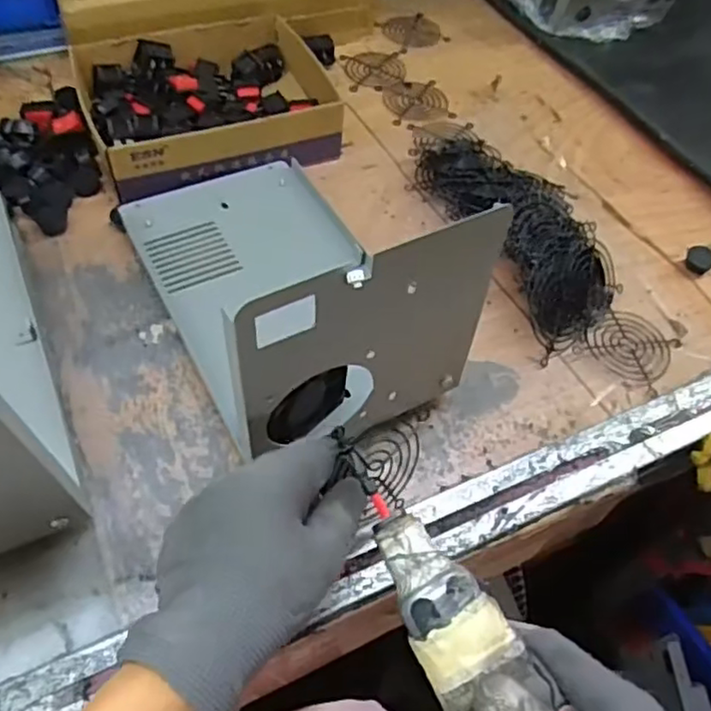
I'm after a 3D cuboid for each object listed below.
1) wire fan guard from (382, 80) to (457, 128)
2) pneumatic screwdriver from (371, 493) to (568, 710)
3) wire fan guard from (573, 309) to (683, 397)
[{"bbox_3d":[0.063,-0.261,0.672,0.065,0.007,0.063,-11,56,-12],"label":"wire fan guard"},{"bbox_3d":[0.075,0.173,0.261,0.045,0.047,0.251,-24,75,-18],"label":"pneumatic screwdriver"},{"bbox_3d":[0.207,-0.007,0.493,0.062,0.007,0.063,31,58,17],"label":"wire fan guard"}]

